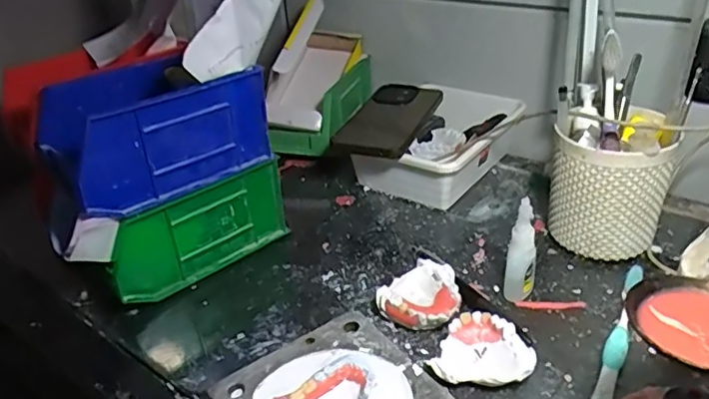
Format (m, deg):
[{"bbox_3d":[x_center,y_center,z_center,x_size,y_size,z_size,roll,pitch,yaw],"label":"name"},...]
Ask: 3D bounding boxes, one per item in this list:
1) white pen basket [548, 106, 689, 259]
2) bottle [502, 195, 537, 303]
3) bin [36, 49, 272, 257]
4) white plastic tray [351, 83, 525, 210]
[{"bbox_3d":[0.217,-0.011,0.503,0.095,0.115,0.078,5,33,15],"label":"white pen basket"},{"bbox_3d":[0.132,0.044,0.456,0.020,0.088,0.023,14,36,27],"label":"bottle"},{"bbox_3d":[-0.172,-0.055,0.484,0.186,0.091,0.092,-27,38,-31],"label":"bin"},{"bbox_3d":[0.101,-0.060,0.648,0.121,0.062,0.186,19,39,33],"label":"white plastic tray"}]

